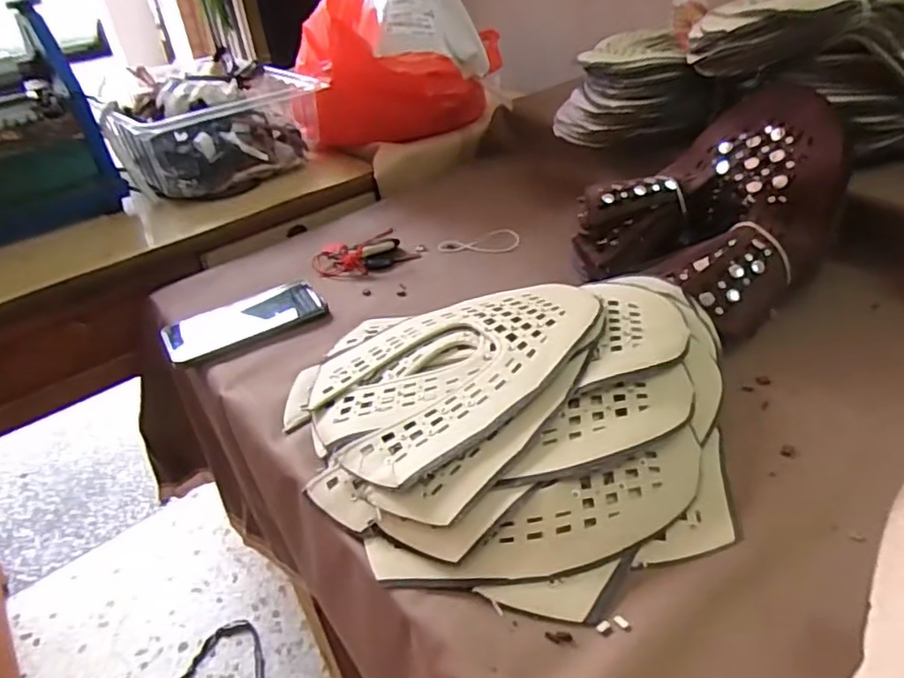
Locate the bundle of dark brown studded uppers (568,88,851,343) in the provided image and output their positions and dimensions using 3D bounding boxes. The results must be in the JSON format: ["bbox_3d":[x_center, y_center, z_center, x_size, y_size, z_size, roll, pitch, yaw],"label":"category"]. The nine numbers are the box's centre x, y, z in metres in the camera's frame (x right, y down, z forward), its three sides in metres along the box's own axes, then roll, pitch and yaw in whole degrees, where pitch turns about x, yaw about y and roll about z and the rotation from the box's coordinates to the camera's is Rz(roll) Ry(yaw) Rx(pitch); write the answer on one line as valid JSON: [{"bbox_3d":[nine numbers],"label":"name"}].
[{"bbox_3d":[0.256,-0.132,0.630,0.207,0.161,0.200,-32,43,-29],"label":"bundle of dark brown studded uppers"}]

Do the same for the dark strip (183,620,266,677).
[{"bbox_3d":[-0.374,0.579,1.106,0.205,0.009,0.163,5,38,16],"label":"dark strip"}]

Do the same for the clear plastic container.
[{"bbox_3d":[-0.355,-0.319,0.953,0.288,0.127,0.229,-23,39,-23],"label":"clear plastic container"}]

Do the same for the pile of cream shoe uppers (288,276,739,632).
[{"bbox_3d":[0.036,0.057,0.498,0.363,0.064,0.302,-3,37,5],"label":"pile of cream shoe uppers"}]

